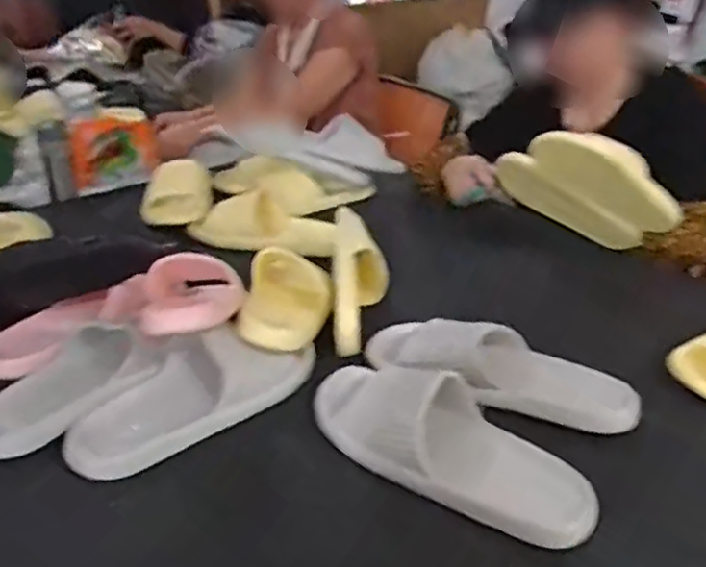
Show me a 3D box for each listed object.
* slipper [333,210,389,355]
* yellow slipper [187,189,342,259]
[{"bbox_3d":[0.004,0.018,0.824,0.065,0.099,0.198,4,48,4],"label":"slipper"},{"bbox_3d":[-0.140,-0.094,1.057,0.209,0.088,0.099,7,26,-21],"label":"yellow slipper"}]

